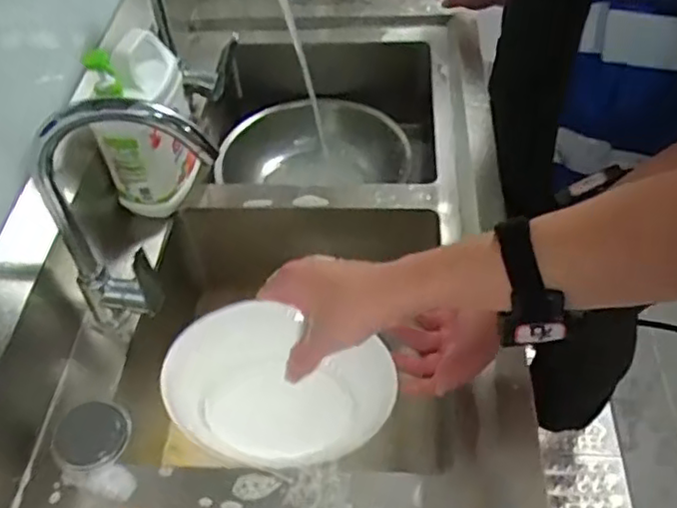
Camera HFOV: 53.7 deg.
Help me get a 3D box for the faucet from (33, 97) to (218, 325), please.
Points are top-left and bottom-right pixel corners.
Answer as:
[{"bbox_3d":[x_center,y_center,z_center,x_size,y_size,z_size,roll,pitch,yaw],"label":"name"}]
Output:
[{"bbox_3d":[-0.215,-0.030,0.734,0.188,0.293,0.061,-1,49,3],"label":"faucet"}]

